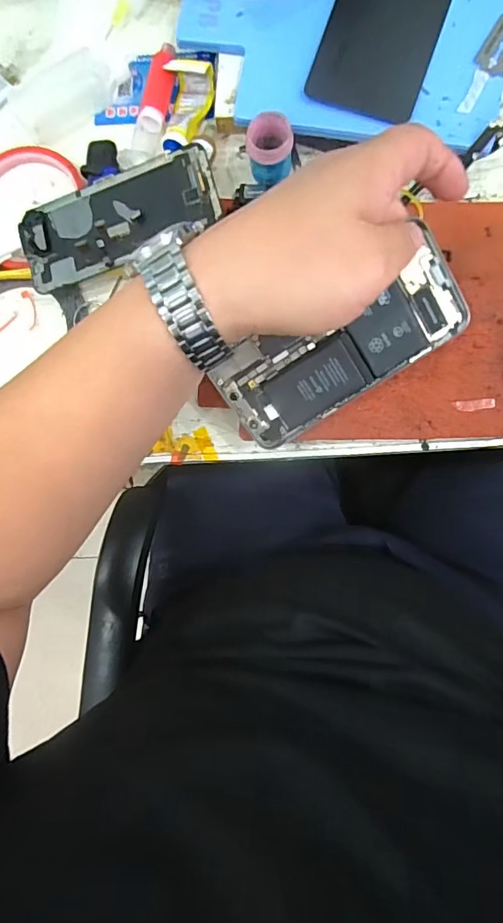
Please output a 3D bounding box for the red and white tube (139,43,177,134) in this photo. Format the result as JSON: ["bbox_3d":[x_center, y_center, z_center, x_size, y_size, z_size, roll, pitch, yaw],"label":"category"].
[{"bbox_3d":[-0.066,-0.264,0.337,0.018,0.019,0.063,14,88,5],"label":"red and white tube"}]

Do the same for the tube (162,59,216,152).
[{"bbox_3d":[-0.046,-0.248,0.328,0.032,0.021,0.066,12,81,4],"label":"tube"}]

